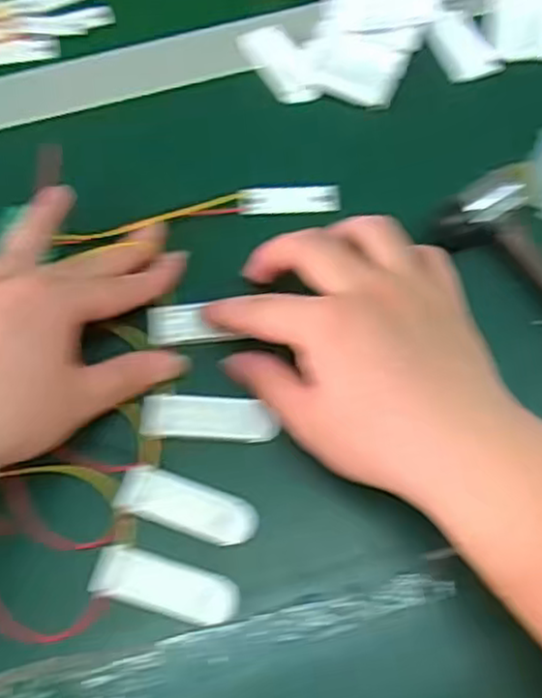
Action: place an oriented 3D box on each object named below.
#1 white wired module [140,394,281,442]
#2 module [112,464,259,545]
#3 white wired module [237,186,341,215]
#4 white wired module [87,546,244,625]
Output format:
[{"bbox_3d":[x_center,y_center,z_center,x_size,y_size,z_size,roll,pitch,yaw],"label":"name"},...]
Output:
[{"bbox_3d":[-0.029,0.033,0.349,0.064,0.006,0.021,2,68,3],"label":"white wired module"},{"bbox_3d":[-0.038,0.072,0.332,0.063,0.007,0.022,16,69,9],"label":"module"},{"bbox_3d":[0.010,-0.083,0.402,0.055,0.004,0.018,-4,67,1],"label":"white wired module"},{"bbox_3d":[-0.046,0.104,0.318,0.063,0.012,0.022,13,69,8],"label":"white wired module"}]

